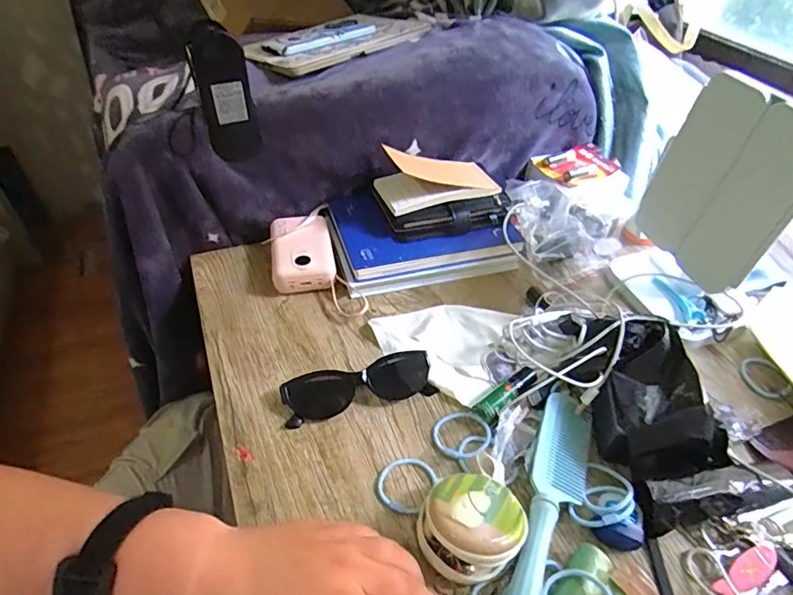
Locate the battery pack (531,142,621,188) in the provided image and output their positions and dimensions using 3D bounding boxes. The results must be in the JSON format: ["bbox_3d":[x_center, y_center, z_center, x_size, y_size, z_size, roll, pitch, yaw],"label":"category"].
[{"bbox_3d":[0.261,-0.188,0.729,0.108,0.025,0.072,-17,47,-20],"label":"battery pack"}]

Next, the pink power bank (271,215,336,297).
[{"bbox_3d":[-0.110,-0.055,0.589,0.069,0.032,0.105,-7,46,-10],"label":"pink power bank"}]

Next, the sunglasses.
[{"bbox_3d":[-0.034,0.082,0.471,0.138,0.027,0.040,-11,47,-14],"label":"sunglasses"}]

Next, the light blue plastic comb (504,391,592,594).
[{"bbox_3d":[0.120,0.162,0.391,0.043,0.021,0.215,19,47,15],"label":"light blue plastic comb"}]

